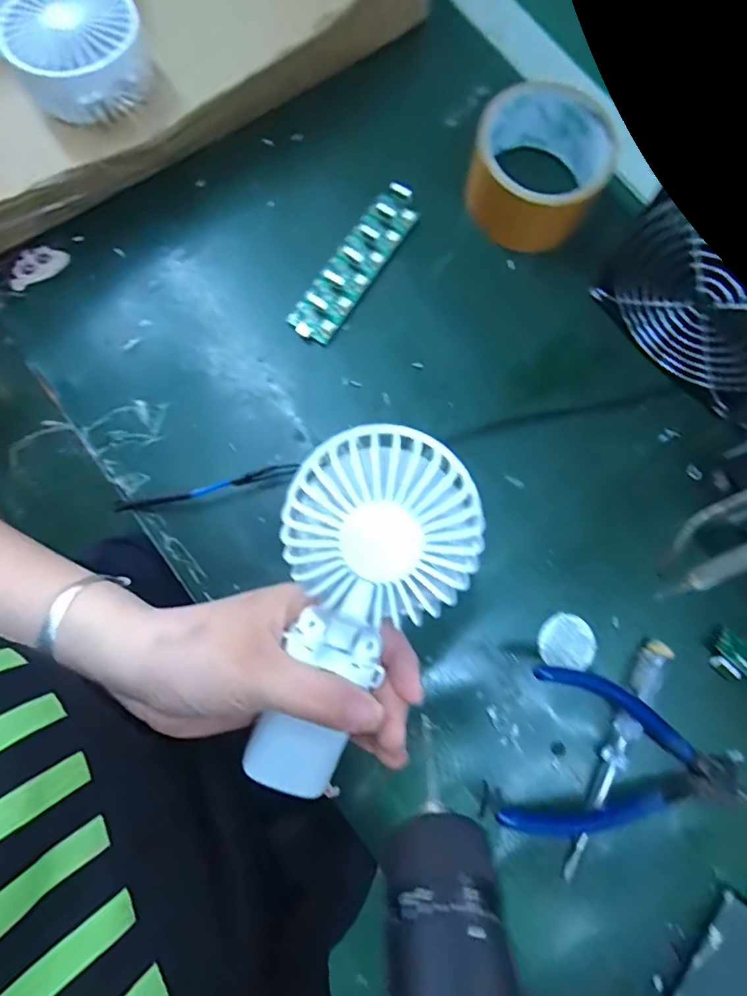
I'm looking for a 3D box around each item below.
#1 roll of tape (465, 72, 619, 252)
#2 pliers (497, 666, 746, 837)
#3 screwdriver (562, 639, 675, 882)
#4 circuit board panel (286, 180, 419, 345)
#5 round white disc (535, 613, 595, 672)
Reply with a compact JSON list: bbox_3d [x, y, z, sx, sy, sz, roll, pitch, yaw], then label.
[{"bbox_3d":[0.109,-0.220,0.354,0.085,0.052,0.086,0,80,-1],"label":"roll of tape"},{"bbox_3d":[0.146,0.155,0.300,0.123,0.017,0.091,16,80,2],"label":"pliers"},{"bbox_3d":[0.137,0.147,0.304,0.019,0.013,0.138,30,80,4],"label":"screwdriver"},{"bbox_3d":[-0.011,-0.157,0.356,0.031,0.010,0.118,37,85,-2],"label":"circuit board panel"},{"bbox_3d":[0.117,0.086,0.318,0.035,0.004,0.031,7,79,0],"label":"round white disc"}]

